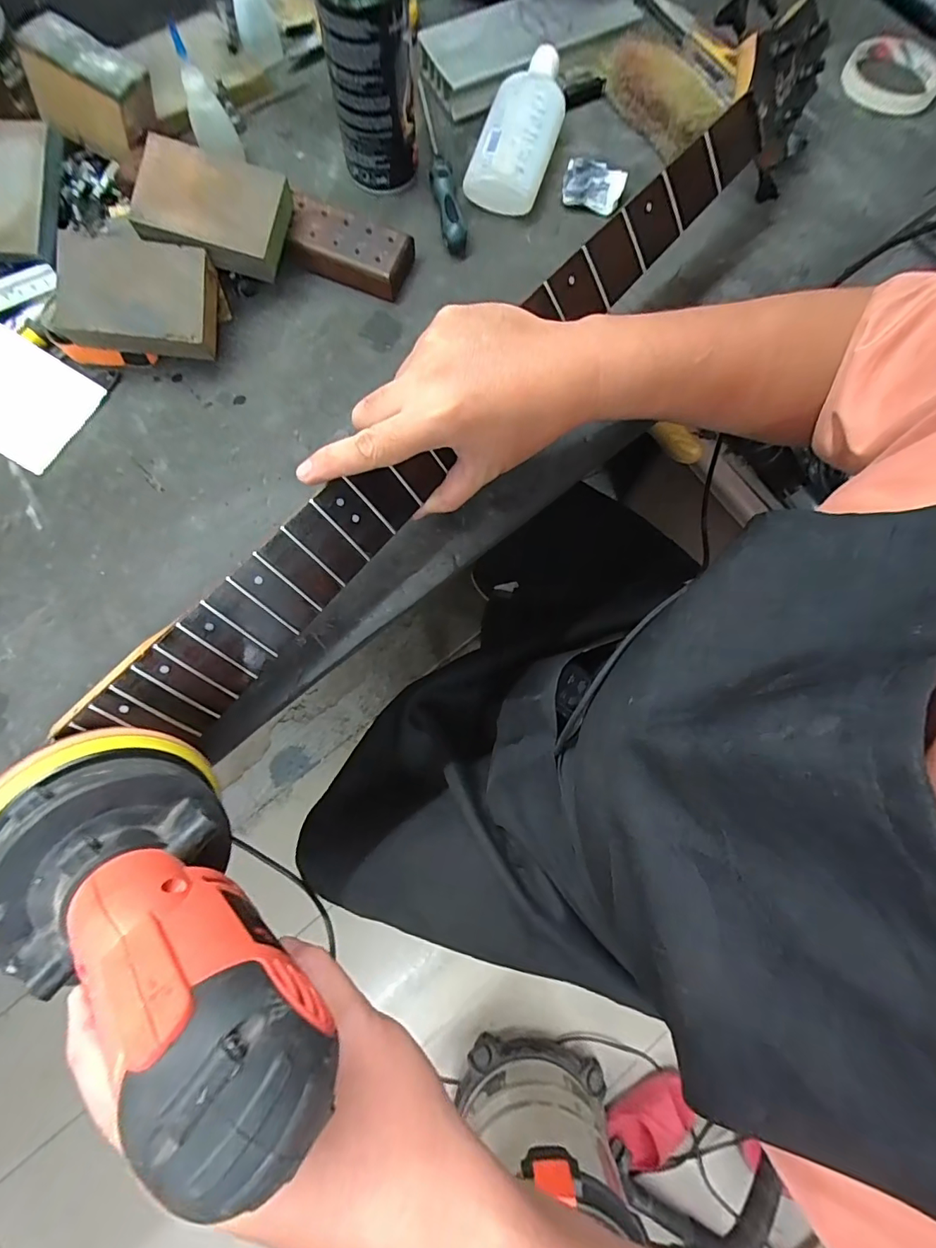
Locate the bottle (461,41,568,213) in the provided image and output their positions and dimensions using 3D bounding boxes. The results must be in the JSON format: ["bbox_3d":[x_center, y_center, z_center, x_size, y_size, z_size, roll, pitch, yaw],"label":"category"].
[{"bbox_3d":[0.047,-0.431,0.416,0.062,0.035,0.142,18,78,3],"label":"bottle"}]

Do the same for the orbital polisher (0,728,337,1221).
[{"bbox_3d":[-0.138,0.132,0.211,0.218,0.085,0.090,20,76,36],"label":"orbital polisher"}]

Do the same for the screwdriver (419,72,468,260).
[{"bbox_3d":[-0.030,-0.416,0.422,0.018,0.017,0.207,-11,78,-4],"label":"screwdriver"}]

